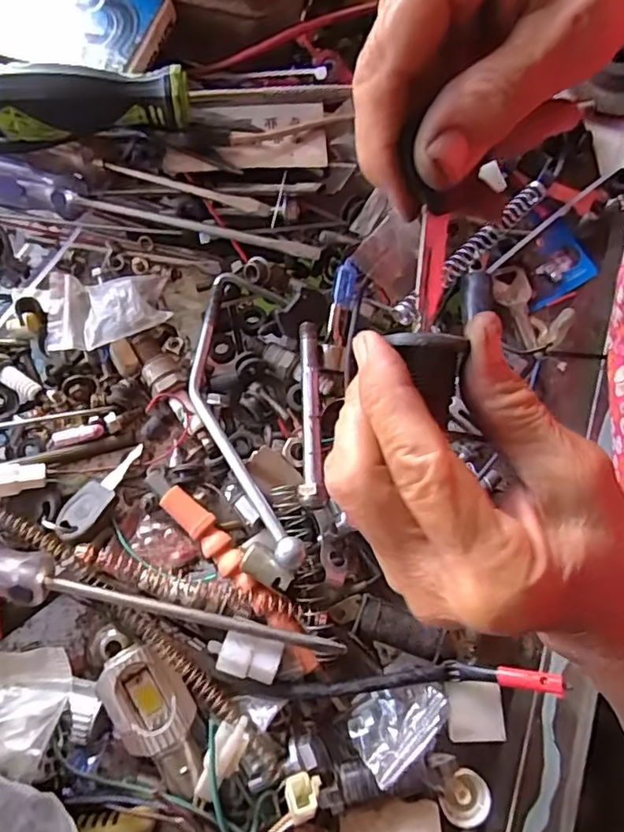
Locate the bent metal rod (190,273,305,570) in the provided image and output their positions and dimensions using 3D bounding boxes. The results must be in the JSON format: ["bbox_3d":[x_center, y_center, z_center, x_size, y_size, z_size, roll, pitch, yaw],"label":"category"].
[{"bbox_3d":[-0.037,-0.004,0.303,0.053,0.030,0.162,-4,76,-3],"label":"bent metal rod"}]

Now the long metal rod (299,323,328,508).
[{"bbox_3d":[-0.001,-0.003,0.300,0.013,0.014,0.099,-2,76,-2],"label":"long metal rod"}]

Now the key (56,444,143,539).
[{"bbox_3d":[-0.110,0.038,0.303,0.022,0.011,0.058,32,60,6],"label":"key"}]

